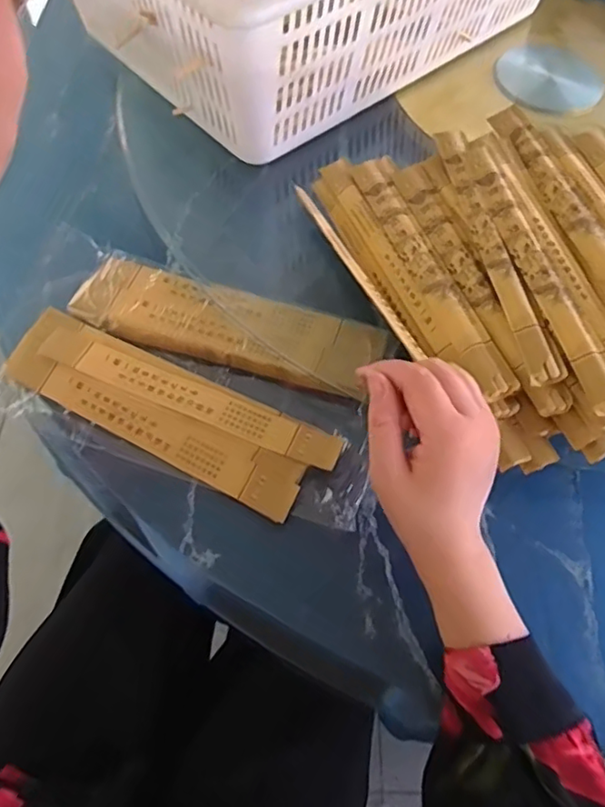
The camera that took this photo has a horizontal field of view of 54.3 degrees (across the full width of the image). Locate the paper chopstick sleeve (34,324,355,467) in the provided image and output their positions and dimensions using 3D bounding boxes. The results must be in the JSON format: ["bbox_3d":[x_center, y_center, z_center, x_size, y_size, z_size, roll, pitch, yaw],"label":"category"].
[{"bbox_3d":[-0.093,-0.007,0.487,0.266,0.008,0.039,23,64,8],"label":"paper chopstick sleeve"}]

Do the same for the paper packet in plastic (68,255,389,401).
[{"bbox_3d":[-0.066,-0.069,0.514,0.265,0.018,0.073,17,63,5],"label":"paper packet in plastic"}]

